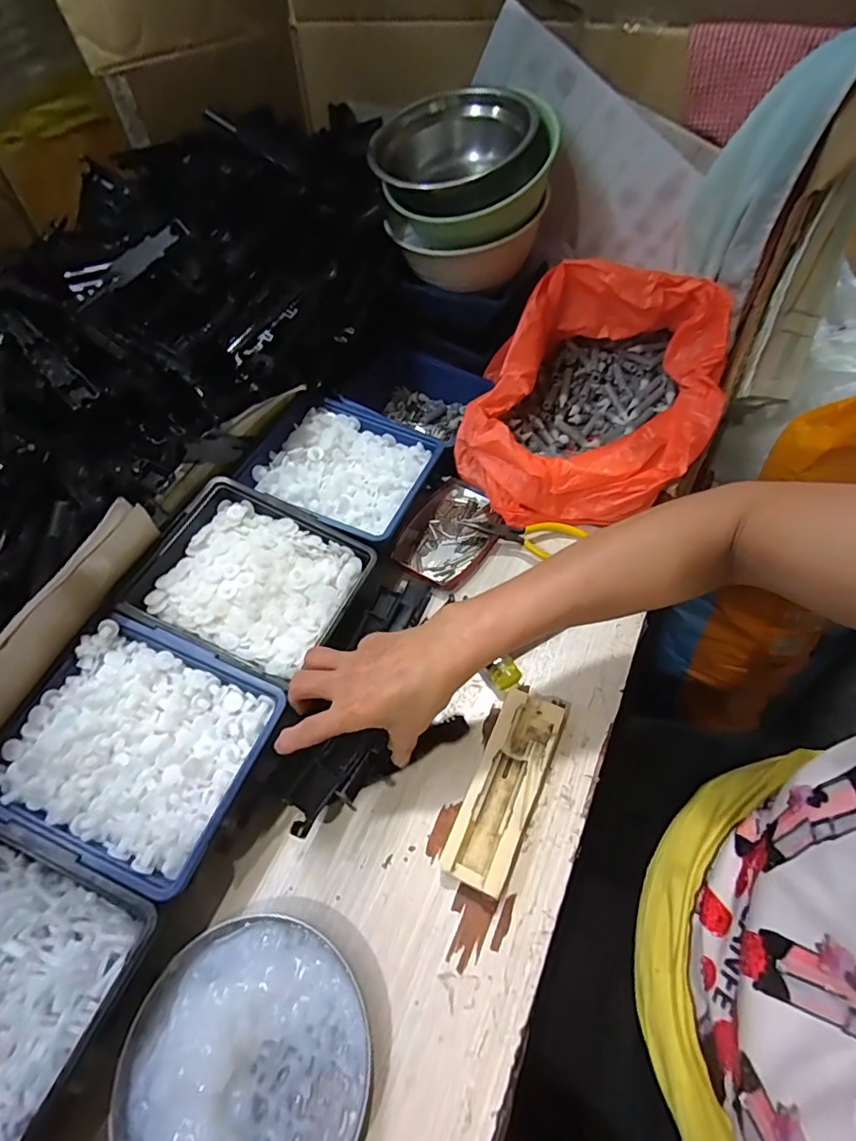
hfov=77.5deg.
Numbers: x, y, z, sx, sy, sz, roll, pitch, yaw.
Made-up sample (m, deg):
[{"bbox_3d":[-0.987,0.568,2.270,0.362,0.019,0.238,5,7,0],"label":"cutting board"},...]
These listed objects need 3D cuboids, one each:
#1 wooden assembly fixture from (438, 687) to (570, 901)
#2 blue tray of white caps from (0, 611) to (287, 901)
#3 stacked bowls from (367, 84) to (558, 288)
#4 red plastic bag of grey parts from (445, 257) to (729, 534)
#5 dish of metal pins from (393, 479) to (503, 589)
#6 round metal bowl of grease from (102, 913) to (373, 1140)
[{"bbox_3d":[0.057,0.157,0.389,0.046,0.025,0.136,21,59,17],"label":"wooden assembly fixture"},{"bbox_3d":[-0.201,0.123,0.377,0.150,0.055,0.145,18,58,15],"label":"blue tray of white caps"},{"bbox_3d":[0.034,-0.365,0.523,0.158,0.126,0.137,-3,55,1],"label":"stacked bowls"},{"bbox_3d":[0.167,-0.172,0.526,0.206,0.156,0.247,27,61,20],"label":"red plastic bag of grey parts"},{"bbox_3d":[0.023,-0.038,0.533,0.083,0.014,0.120,24,60,19],"label":"dish of metal pins"},{"bbox_3d":[-0.108,0.287,0.310,0.142,0.021,0.139,-2,55,2],"label":"round metal bowl of grease"}]

